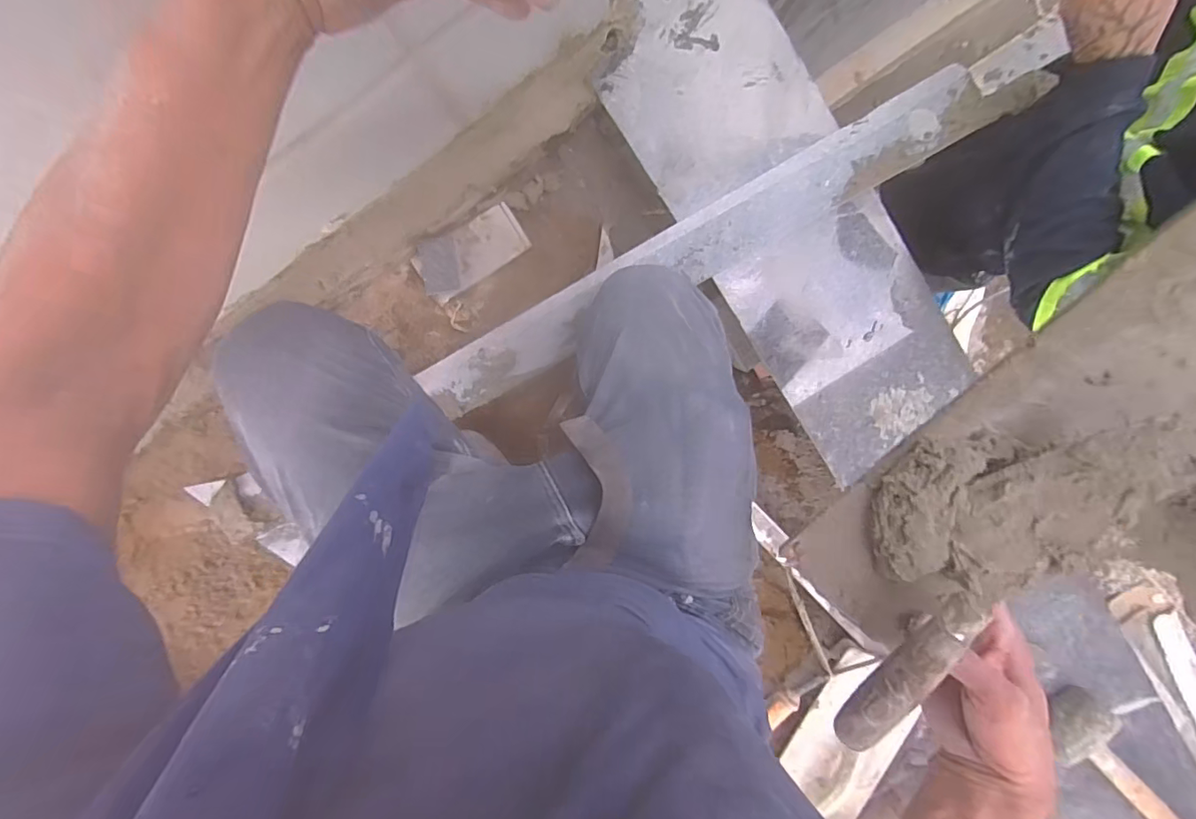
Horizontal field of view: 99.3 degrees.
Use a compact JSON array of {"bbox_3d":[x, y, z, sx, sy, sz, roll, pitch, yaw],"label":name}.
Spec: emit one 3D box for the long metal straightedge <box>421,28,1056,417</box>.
[{"bbox_3d":[0.140,-0.212,0.637,0.816,0.022,0.082,-28,94,9],"label":"long metal straightedge"}]

